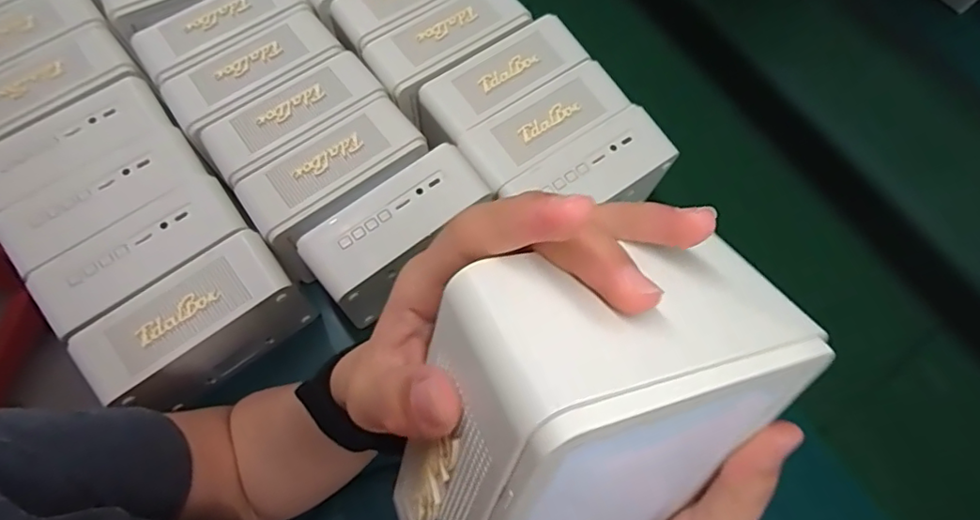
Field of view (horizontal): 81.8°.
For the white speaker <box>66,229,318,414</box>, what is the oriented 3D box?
[{"bbox_3d":[-0.206,0.051,0.418,0.136,0.090,0.061,-32,74,-14],"label":"white speaker"}]

